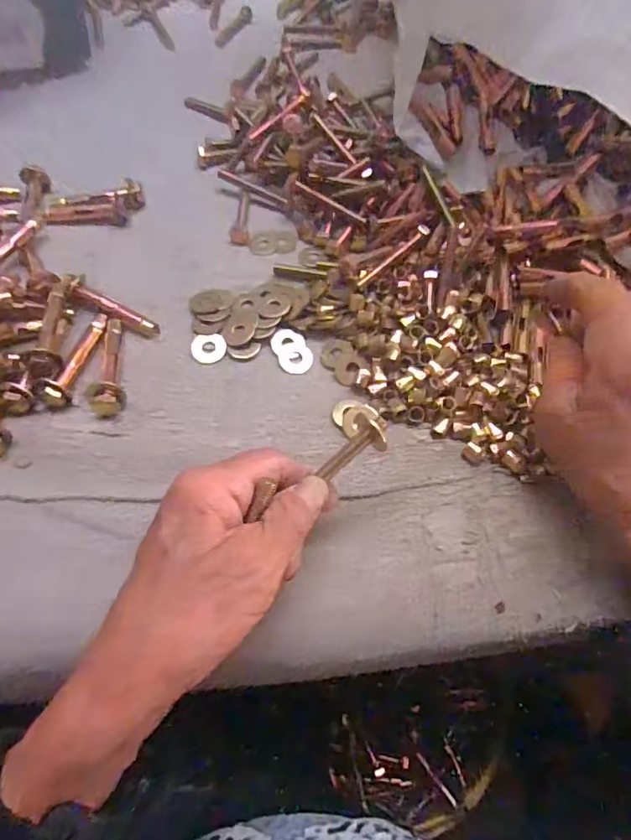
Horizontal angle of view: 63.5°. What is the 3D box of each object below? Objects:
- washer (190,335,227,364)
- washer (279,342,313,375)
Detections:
[{"bbox_3d":[-0.066,-0.044,0.314,0.021,0.004,0.020,1,61,-1],"label":"washer"},{"bbox_3d":[-0.012,-0.039,0.315,0.020,0.004,0.021,1,61,-1],"label":"washer"}]

